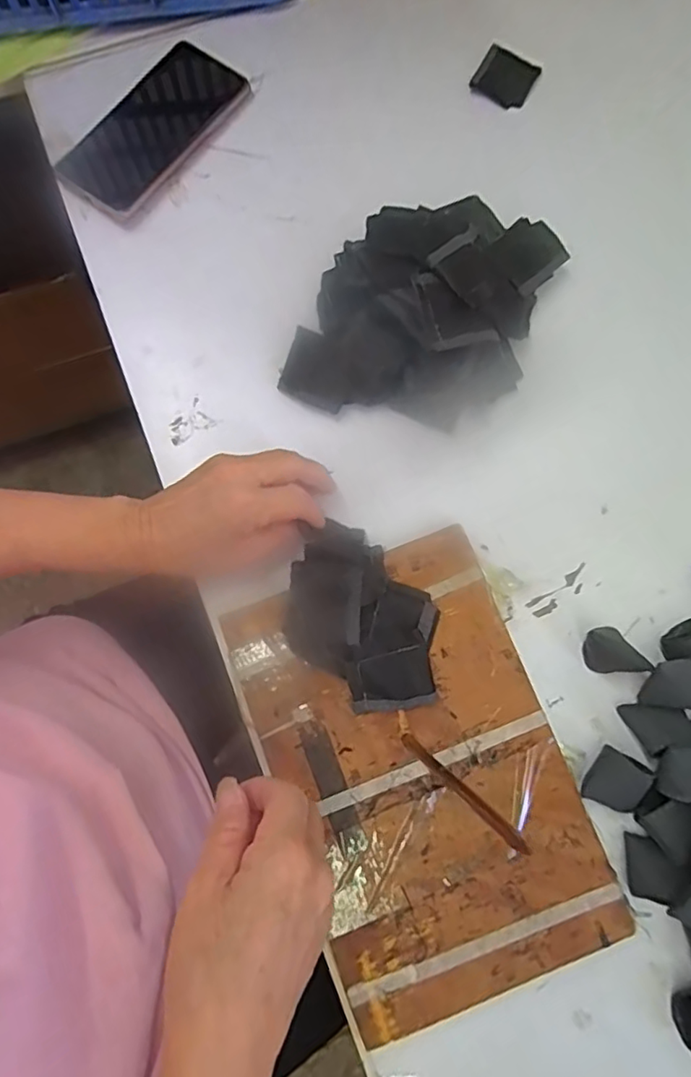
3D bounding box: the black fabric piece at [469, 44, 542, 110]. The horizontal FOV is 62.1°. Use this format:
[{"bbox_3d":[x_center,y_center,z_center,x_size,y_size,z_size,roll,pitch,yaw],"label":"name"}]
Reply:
[{"bbox_3d":[0.133,-0.384,0.480,0.048,0.006,0.046,26,79,5],"label":"black fabric piece"}]

